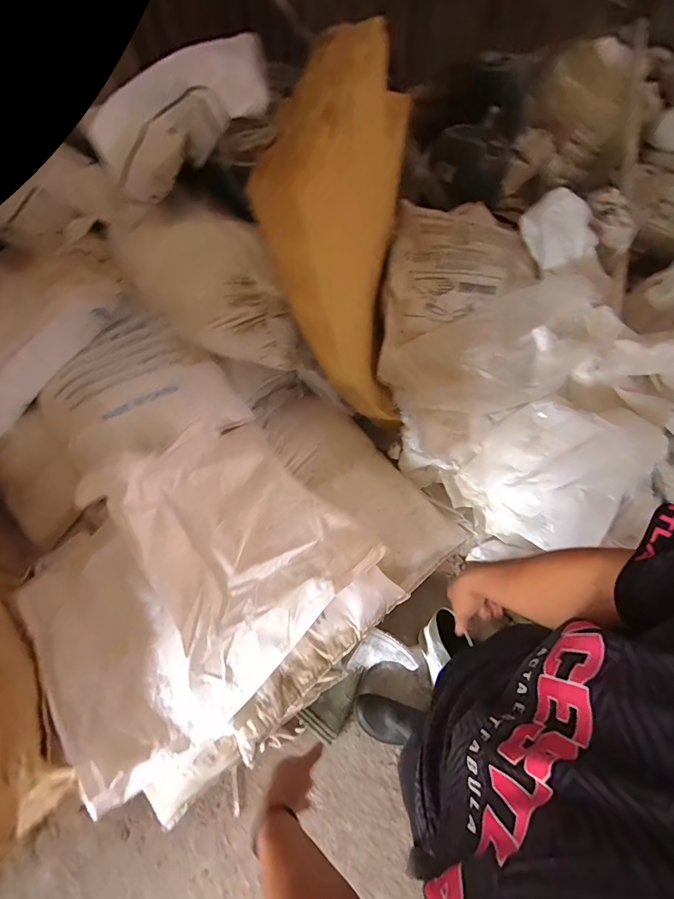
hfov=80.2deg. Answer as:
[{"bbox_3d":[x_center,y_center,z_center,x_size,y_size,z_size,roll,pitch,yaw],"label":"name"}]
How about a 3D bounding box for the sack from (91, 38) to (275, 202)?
[{"bbox_3d":[-0.375,-0.845,1.008,0.497,0.198,0.130,-39,64,-2],"label":"sack"}]

